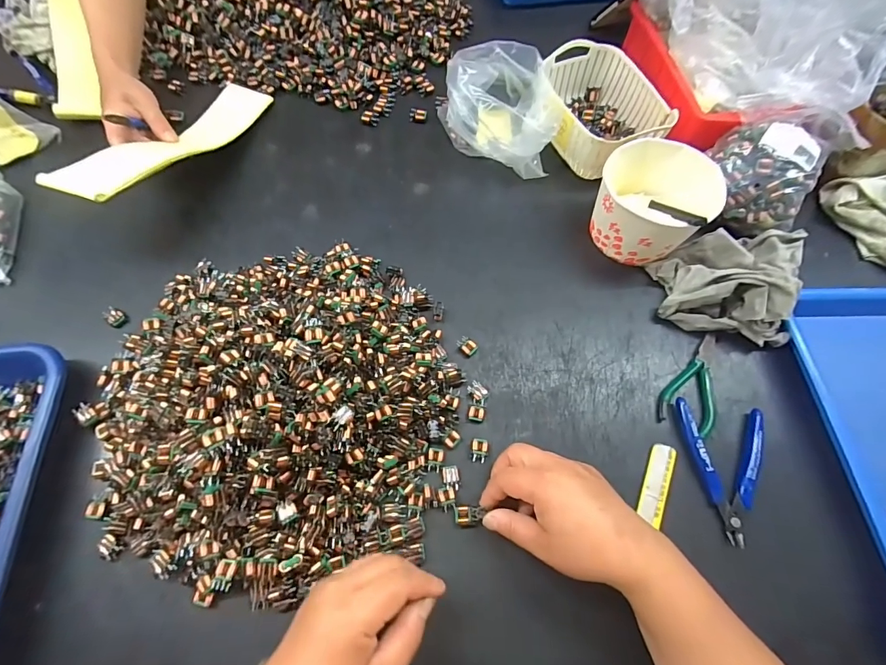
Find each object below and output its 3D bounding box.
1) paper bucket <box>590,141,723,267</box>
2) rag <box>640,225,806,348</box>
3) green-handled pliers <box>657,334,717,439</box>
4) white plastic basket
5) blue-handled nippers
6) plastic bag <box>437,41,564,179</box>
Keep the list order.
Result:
[{"bbox_3d":[0.222,-0.134,0.452,0.104,0.097,0.115,-39,72,-18],"label":"paper bucket"},{"bbox_3d":[0.301,-0.058,0.436,0.142,0.067,0.124,16,65,5],"label":"rag"},{"bbox_3d":[0.254,0.050,0.407,0.052,0.011,0.107,34,68,13],"label":"green-handled pliers"},{"bbox_3d":[0.187,-0.272,0.511,0.128,0.064,0.168,-13,65,-8],"label":"white plastic basket"},{"bbox_3d":[0.263,0.120,0.370,0.073,0.015,0.121,-3,64,-4],"label":"blue-handled nippers"},{"bbox_3d":[0.077,-0.268,0.507,0.138,0.106,0.104,28,66,11],"label":"plastic bag"}]

